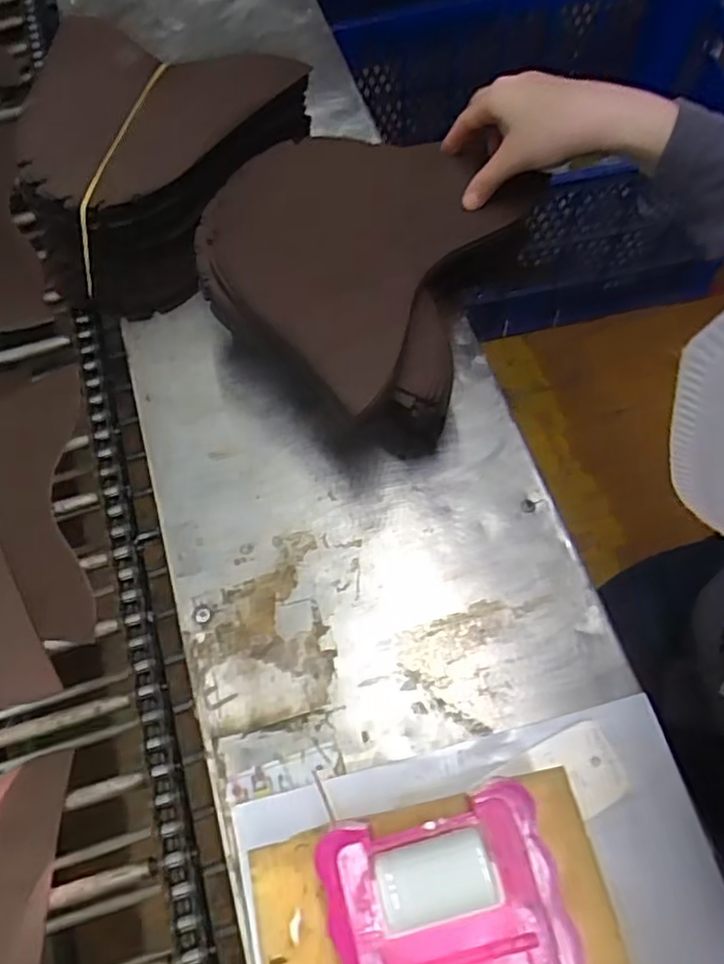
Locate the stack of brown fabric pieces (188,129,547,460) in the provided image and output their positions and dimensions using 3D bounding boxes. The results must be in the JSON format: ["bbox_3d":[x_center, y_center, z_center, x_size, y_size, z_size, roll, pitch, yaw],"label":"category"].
[{"bbox_3d":[0.003,-0.170,0.529,0.242,0.066,0.209,39,71,18],"label":"stack of brown fabric pieces"}]

